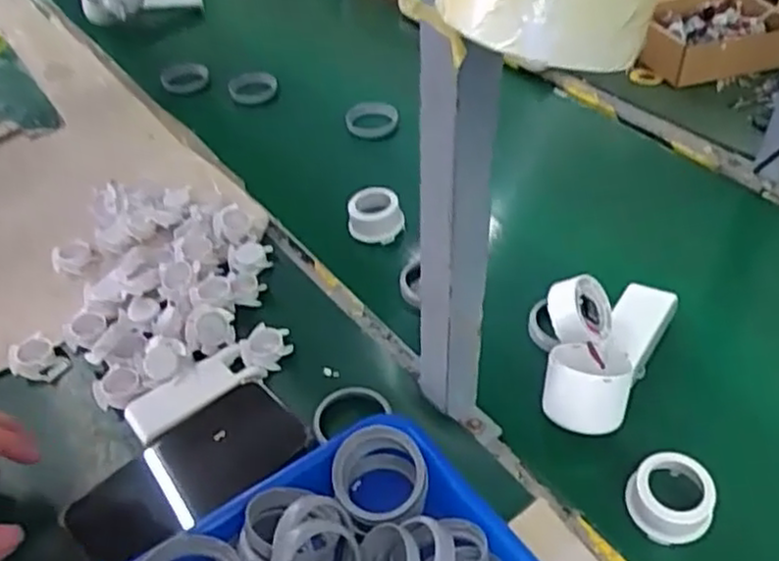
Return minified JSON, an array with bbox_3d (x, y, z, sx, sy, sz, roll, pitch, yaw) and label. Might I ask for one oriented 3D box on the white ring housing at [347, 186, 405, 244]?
[{"bbox_3d":[-0.013,-0.061,0.687,0.052,0.034,0.044,0,43,2],"label":"white ring housing"}]

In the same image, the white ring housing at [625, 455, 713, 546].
[{"bbox_3d":[0.180,0.138,0.464,0.049,0.026,0.049,-1,43,1],"label":"white ring housing"}]

